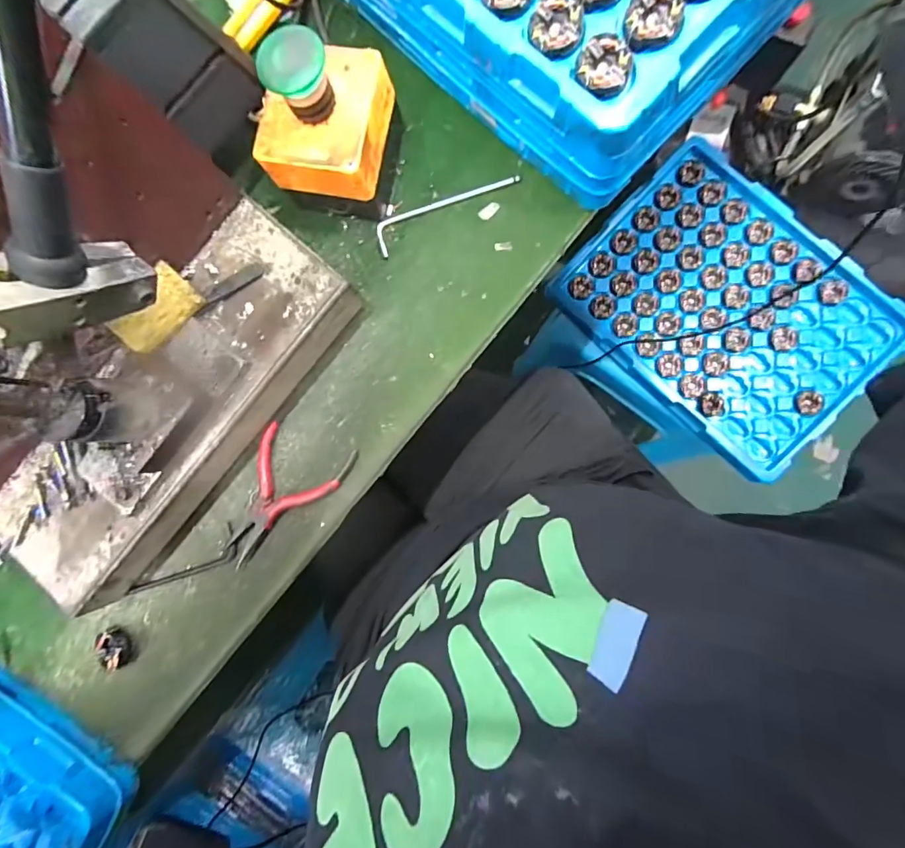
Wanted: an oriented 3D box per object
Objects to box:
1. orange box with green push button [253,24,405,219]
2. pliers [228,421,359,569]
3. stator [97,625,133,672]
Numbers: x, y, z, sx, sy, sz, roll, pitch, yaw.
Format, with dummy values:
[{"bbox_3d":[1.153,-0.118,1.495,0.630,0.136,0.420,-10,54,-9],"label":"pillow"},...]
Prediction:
[{"bbox_3d":[-0.081,-0.196,0.299,0.070,0.099,0.079,12,90,7],"label":"orange box with green push button"},{"bbox_3d":[-0.125,0.062,0.342,0.069,0.011,0.111,23,91,7],"label":"pliers"},{"bbox_3d":[-0.264,0.176,0.358,0.023,0.016,0.031,-6,88,6],"label":"stator"}]

